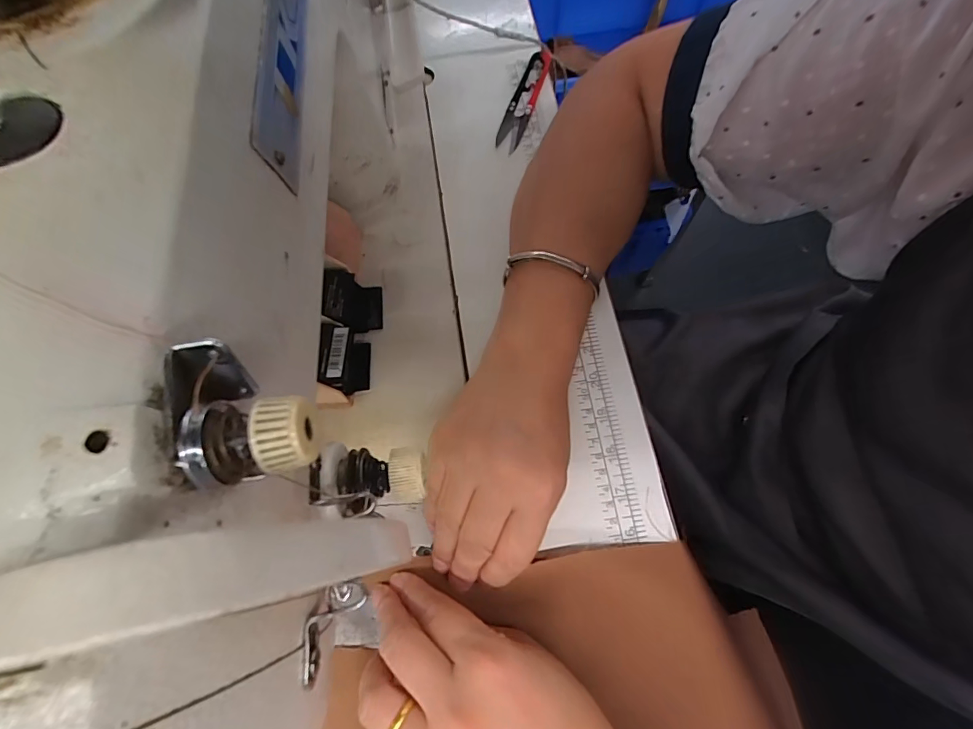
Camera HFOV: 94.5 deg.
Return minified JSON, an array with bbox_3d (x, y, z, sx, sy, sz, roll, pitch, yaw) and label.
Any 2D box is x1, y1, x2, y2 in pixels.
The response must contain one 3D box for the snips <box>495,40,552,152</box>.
[{"bbox_3d":[0.034,-0.237,0.400,0.022,0.016,0.116,19,72,10],"label":"snips"}]

